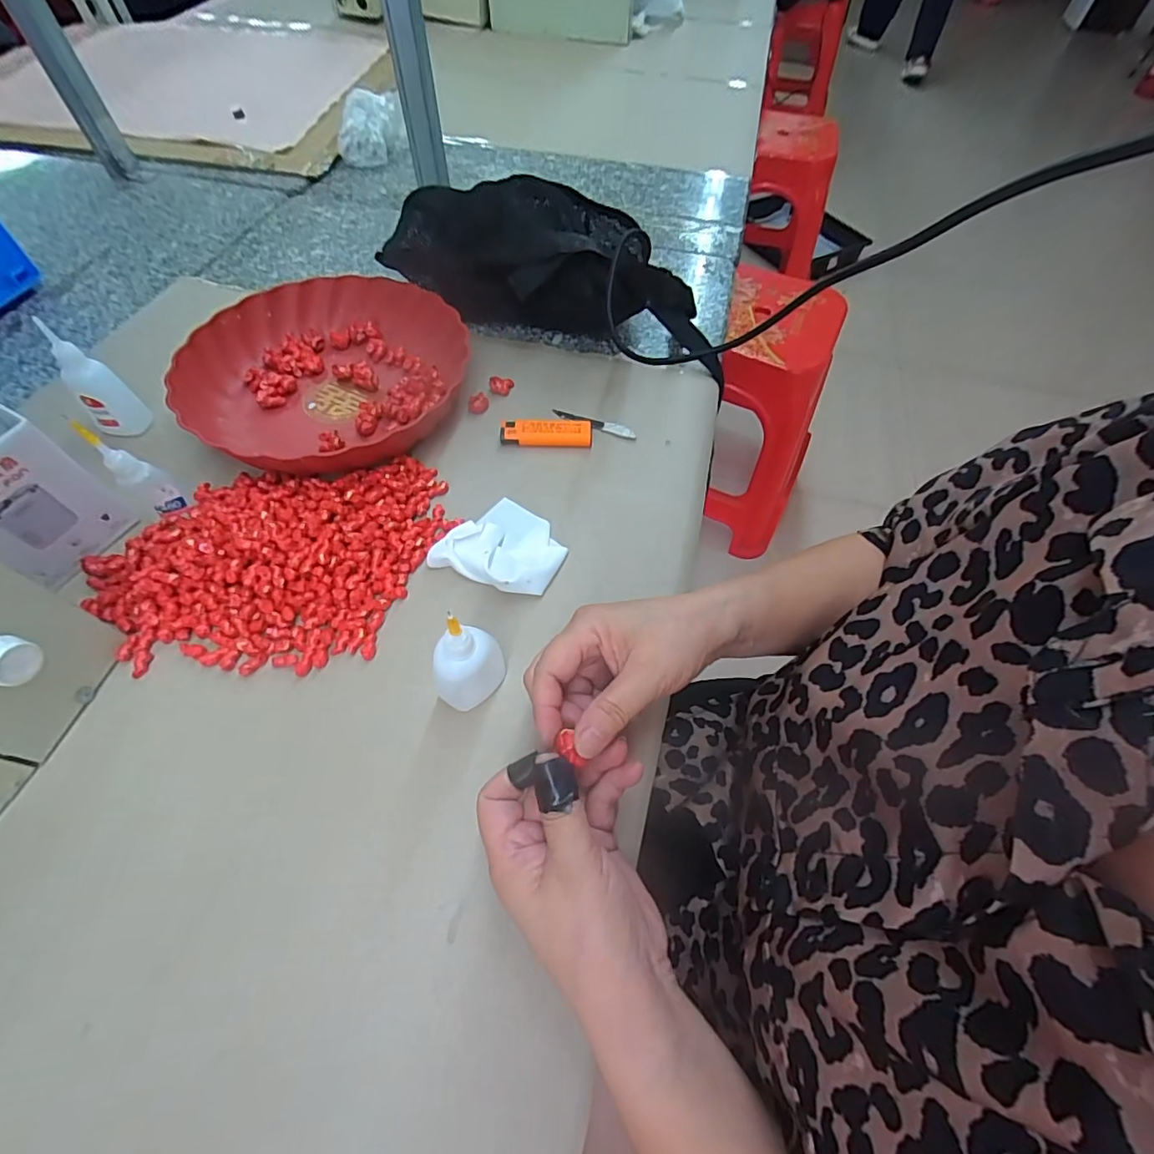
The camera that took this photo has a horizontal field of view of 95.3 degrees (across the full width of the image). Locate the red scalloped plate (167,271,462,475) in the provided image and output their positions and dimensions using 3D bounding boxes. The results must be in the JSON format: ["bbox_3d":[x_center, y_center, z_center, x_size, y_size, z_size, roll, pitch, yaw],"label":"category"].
[{"bbox_3d":[-0.229,-0.188,0.487,0.230,0.050,0.231,1,58,-1],"label":"red scalloped plate"}]

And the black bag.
[{"bbox_3d":[-0.019,-0.296,0.514,0.326,0.118,0.104,18,59,10],"label":"black bag"}]

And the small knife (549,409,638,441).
[{"bbox_3d":[0.016,-0.142,0.483,0.082,0.004,0.012,20,59,12],"label":"small knife"}]

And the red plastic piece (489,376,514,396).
[{"bbox_3d":[-0.073,-0.185,0.504,0.022,0.010,0.019,6,58,3],"label":"red plastic piece"}]

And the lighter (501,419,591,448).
[{"bbox_3d":[-0.027,-0.129,0.468,0.078,0.017,0.023,1,58,0],"label":"lighter"}]

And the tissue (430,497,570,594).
[{"bbox_3d":[-0.053,-0.025,0.403,0.087,0.024,0.080,25,60,14],"label":"tissue"}]

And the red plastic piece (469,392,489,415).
[{"bbox_3d":[-0.092,-0.163,0.492,0.019,0.011,0.017,-12,59,-8],"label":"red plastic piece"}]

